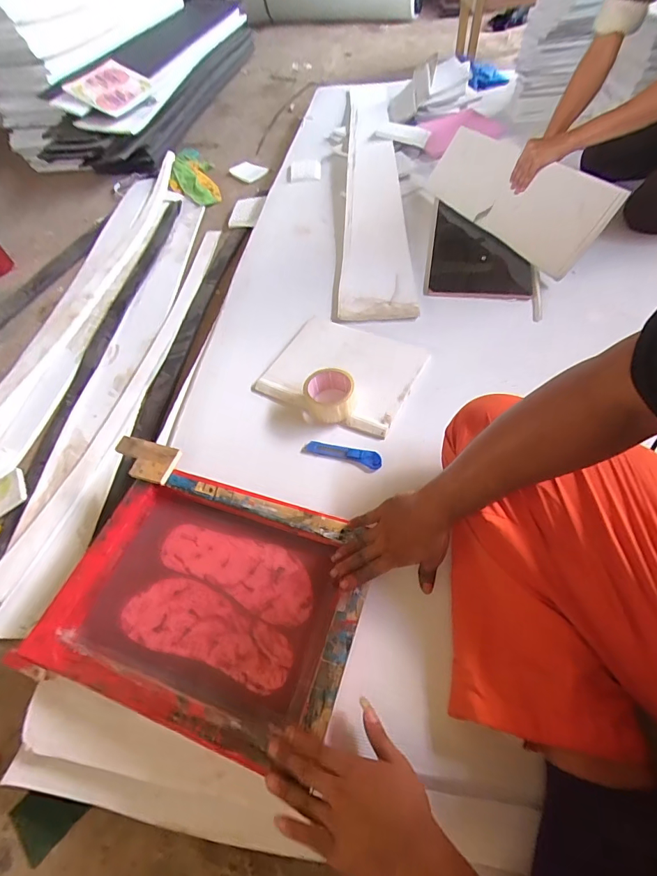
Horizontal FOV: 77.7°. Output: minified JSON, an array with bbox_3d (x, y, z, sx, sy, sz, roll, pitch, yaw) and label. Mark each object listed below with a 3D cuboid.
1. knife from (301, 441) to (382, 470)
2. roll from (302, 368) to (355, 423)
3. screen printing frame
[{"bbox_3d":[0.023,0.028,0.724,0.143,0.012,0.031,12,57,13],"label":"knife"},{"bbox_3d":[-0.001,-0.083,0.760,0.096,0.054,0.096,-2,55,3],"label":"roll"},{"bbox_3d":[-0.162,0.221,0.576,0.394,0.053,0.305,14,57,14],"label":"screen printing frame"}]

